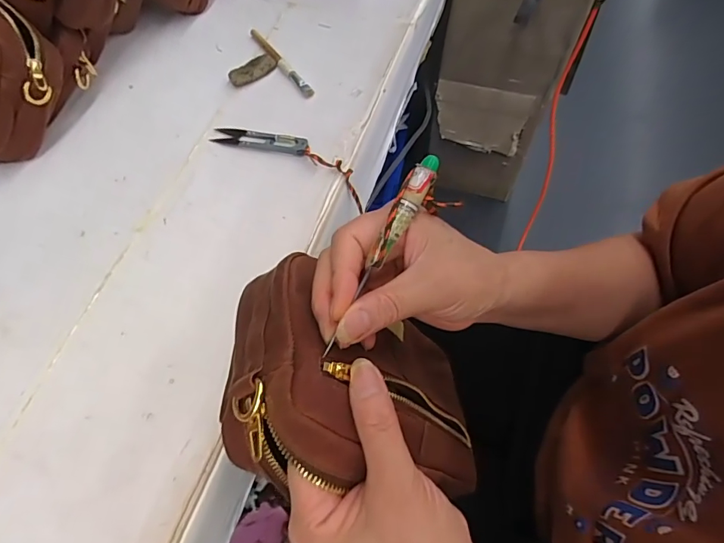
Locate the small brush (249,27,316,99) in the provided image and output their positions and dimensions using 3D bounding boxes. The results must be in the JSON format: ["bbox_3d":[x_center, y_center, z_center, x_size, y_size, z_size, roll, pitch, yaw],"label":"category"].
[{"bbox_3d":[-0.089,-0.231,0.497,0.014,0.008,0.126,-29,66,-13],"label":"small brush"}]

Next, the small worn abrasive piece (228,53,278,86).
[{"bbox_3d":[-0.118,-0.219,0.491,0.053,0.013,0.020,-32,66,-14],"label":"small worn abrasive piece"}]

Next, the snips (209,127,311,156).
[{"bbox_3d":[-0.100,-0.131,0.445,0.100,0.008,0.021,15,64,9],"label":"snips"}]

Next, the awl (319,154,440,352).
[{"bbox_3d":[0.010,-0.010,0.234,0.012,0.009,0.118,27,84,18],"label":"awl"}]

